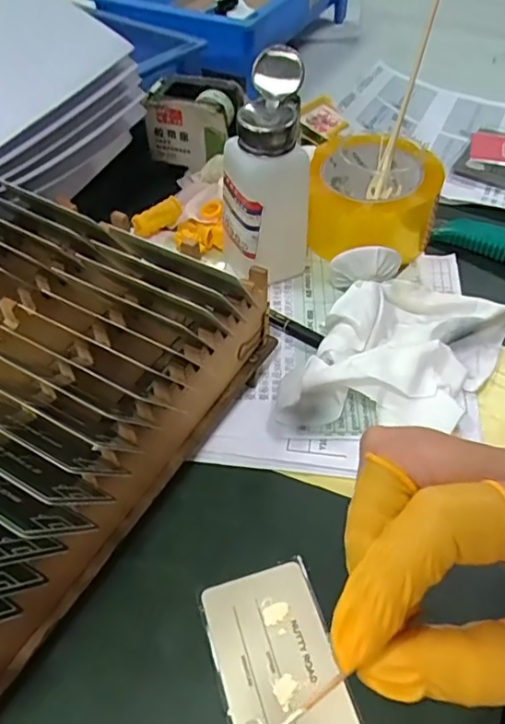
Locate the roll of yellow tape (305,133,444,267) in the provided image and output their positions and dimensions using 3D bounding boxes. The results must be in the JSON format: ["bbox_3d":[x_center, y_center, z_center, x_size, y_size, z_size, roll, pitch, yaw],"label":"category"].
[{"bbox_3d":[0.100,-0.133,0.462,0.094,0.085,0.094,14,51,12],"label":"roll of yellow tape"}]

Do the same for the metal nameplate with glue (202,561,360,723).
[{"bbox_3d":[0.011,0.142,0.271,0.054,0.004,0.083,-13,51,-11],"label":"metal nameplate with glue"}]

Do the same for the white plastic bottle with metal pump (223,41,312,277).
[{"bbox_3d":[0.010,-0.127,0.400,0.060,0.149,0.059,-2,49,-2],"label":"white plastic bottle with metal pump"}]

